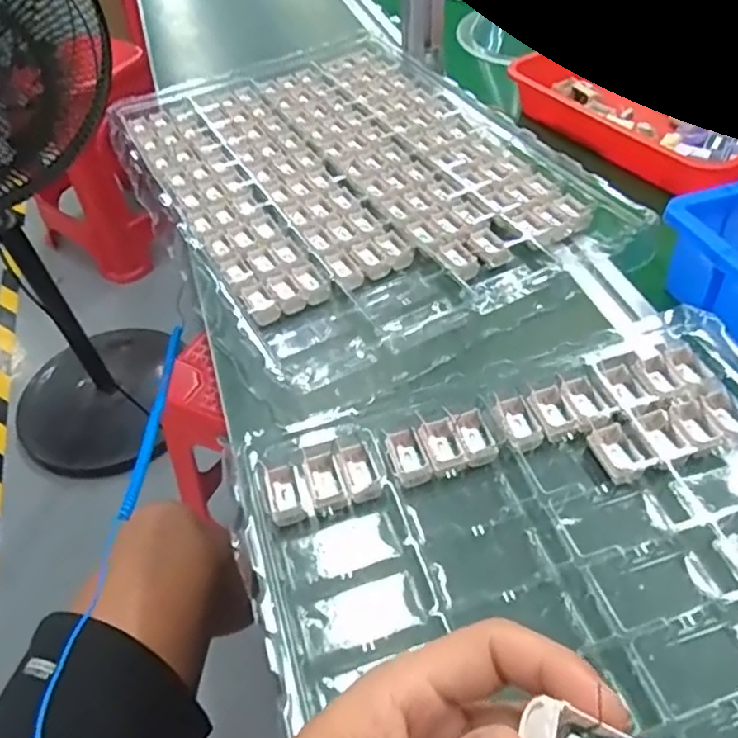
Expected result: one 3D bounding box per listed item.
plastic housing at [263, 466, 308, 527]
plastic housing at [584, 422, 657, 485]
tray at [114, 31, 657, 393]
[{"bbox_3d":[-0.052,0.080,0.412,0.022,0.015,0.033,-16,49,-10],"label":"plastic housing"},{"bbox_3d":[0.158,0.054,0.417,0.030,0.012,0.036,-18,49,-11],"label":"plastic housing"},{"bbox_3d":[-0.028,-0.207,0.660,0.346,0.033,0.493,-25,51,-17],"label":"tray"}]

